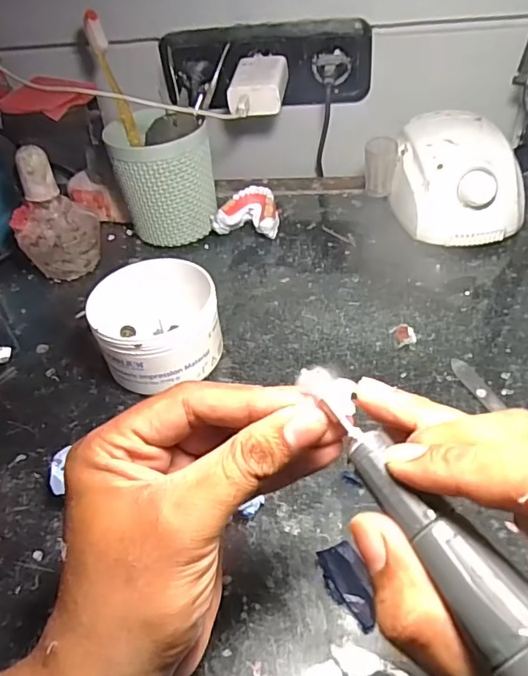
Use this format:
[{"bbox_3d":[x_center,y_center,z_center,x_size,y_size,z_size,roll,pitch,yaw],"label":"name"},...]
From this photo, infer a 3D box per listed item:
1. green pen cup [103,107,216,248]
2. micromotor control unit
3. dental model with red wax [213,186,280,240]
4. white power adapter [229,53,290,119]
[{"bbox_3d":[-0.095,-0.158,0.527,0.088,0.121,0.084,-4,43,4],"label":"green pen cup"},{"bbox_3d":[0.180,-0.153,0.513,0.106,0.081,0.127,-2,43,5],"label":"micromotor control unit"},{"bbox_3d":[-0.013,-0.125,0.545,0.061,0.034,0.054,8,45,15],"label":"dental model with red wax"},{"bbox_3d":[-0.005,-0.258,0.543,0.052,0.033,0.090,1,44,9],"label":"white power adapter"}]

